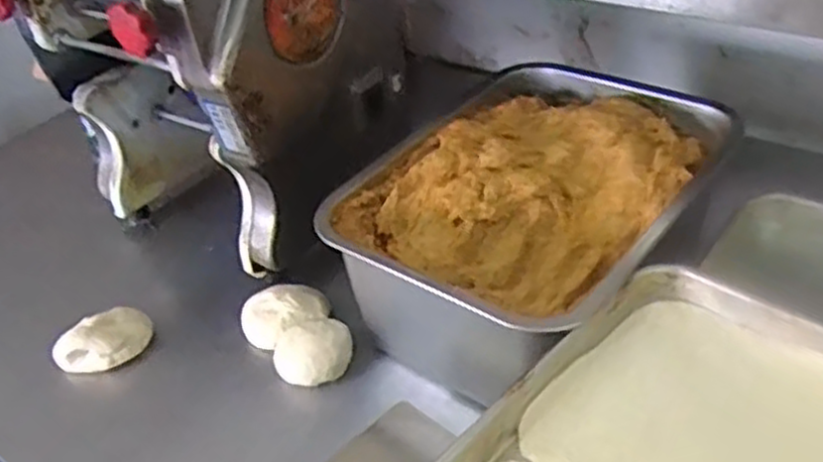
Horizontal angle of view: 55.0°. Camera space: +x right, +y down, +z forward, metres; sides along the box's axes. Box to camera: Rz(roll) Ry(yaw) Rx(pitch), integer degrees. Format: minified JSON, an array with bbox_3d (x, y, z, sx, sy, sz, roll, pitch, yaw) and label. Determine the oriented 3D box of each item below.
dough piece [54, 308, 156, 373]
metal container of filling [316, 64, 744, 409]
[{"bbox_3d":[-0.306,0.106,0.783,0.095,0.039,0.056,-25,41,-21],"label":"dough piece"},{"bbox_3d":[0.121,-0.010,0.743,0.258,0.139,0.336,22,47,33],"label":"metal container of filling"}]

